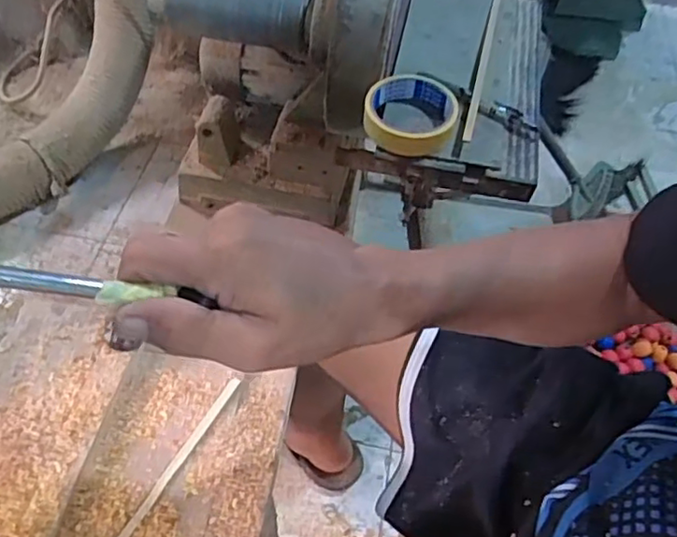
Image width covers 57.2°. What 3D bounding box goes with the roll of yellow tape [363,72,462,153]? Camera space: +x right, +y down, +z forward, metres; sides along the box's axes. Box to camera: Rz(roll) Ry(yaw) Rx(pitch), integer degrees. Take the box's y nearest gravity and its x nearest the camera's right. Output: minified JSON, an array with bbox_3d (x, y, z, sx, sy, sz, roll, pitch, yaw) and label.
[{"bbox_3d":[0.071,-0.153,0.612,0.087,0.029,0.089,11,53,4],"label":"roll of yellow tape"}]

